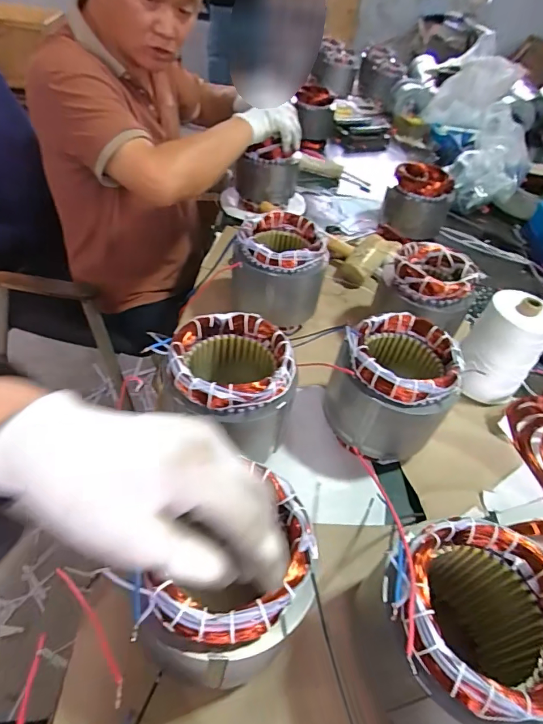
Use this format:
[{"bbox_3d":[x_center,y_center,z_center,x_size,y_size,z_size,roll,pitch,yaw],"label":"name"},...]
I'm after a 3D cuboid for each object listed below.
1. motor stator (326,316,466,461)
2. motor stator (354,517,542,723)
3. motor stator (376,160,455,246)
[{"bbox_3d":[0.160,0.025,0.566,0.145,0.128,0.154,13,45,4],"label":"motor stator"},{"bbox_3d":[0.154,0.239,0.375,0.133,0.166,0.141,5,45,-5],"label":"motor stator"},{"bbox_3d":[0.355,-0.380,1.064,0.147,0.171,0.147,21,46,11],"label":"motor stator"}]

